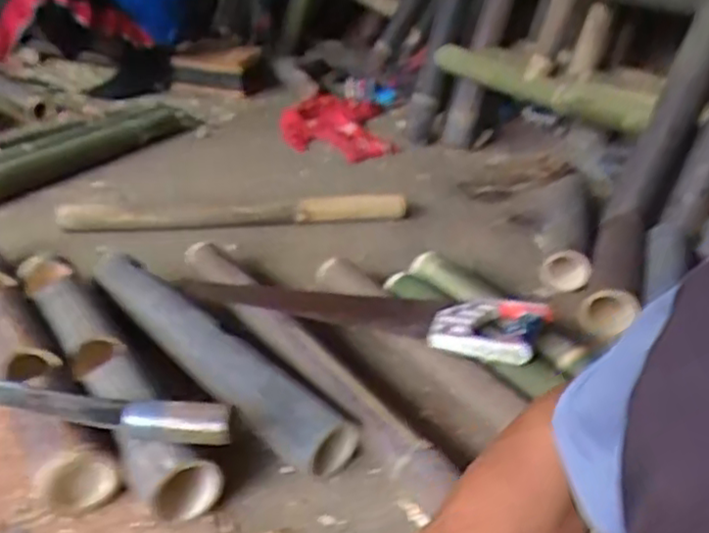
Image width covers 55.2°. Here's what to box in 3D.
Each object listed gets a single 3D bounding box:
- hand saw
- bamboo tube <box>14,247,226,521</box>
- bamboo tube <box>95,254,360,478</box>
[{"bbox_3d":[0.000,0.047,0.949,0.517,0.050,0.112,12,30,15],"label":"hand saw"},{"bbox_3d":[-0.314,0.124,0.852,0.078,0.091,0.499,-16,35,-33],"label":"bamboo tube"},{"bbox_3d":[-0.200,0.116,0.891,0.490,0.089,0.076,28,36,35],"label":"bamboo tube"}]

